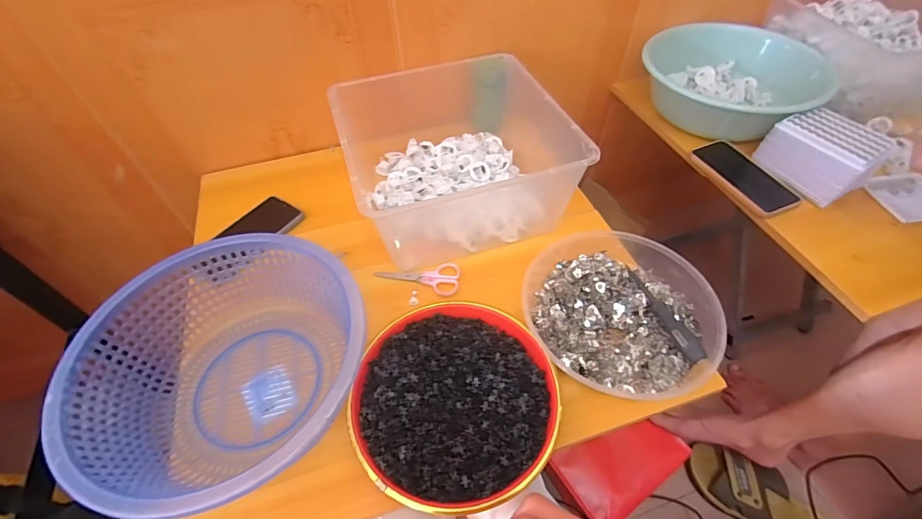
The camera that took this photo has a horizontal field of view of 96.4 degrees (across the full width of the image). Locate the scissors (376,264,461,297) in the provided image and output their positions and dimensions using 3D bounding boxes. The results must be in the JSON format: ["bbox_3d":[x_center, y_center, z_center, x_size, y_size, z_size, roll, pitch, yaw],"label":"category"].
[{"bbox_3d":[-0.058,0.019,0.566,0.114,0.005,0.050,11,54,10],"label":"scissors"}]

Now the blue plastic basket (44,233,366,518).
[{"bbox_3d":[-0.232,0.110,0.437,0.269,0.110,0.259,-1,53,1],"label":"blue plastic basket"}]

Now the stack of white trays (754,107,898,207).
[{"bbox_3d":[0.546,-0.162,0.626,0.092,0.078,0.138,-30,57,-19],"label":"stack of white trays"}]

